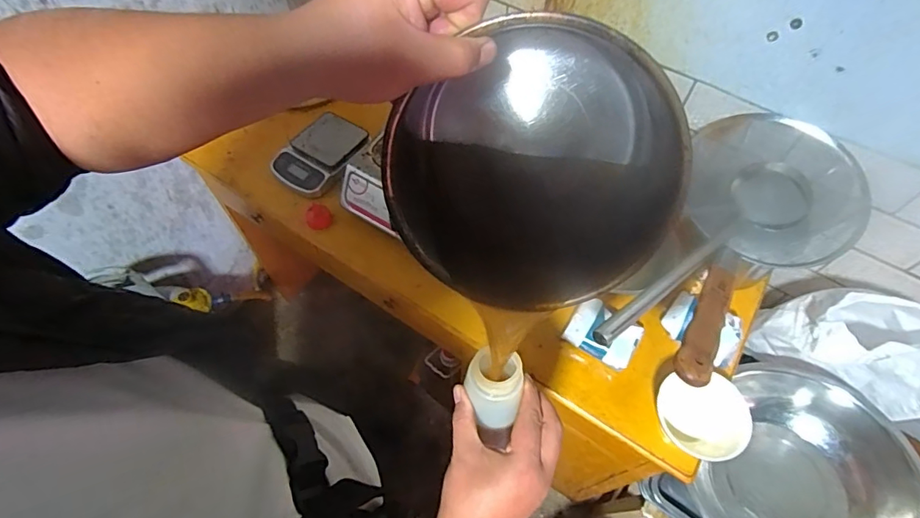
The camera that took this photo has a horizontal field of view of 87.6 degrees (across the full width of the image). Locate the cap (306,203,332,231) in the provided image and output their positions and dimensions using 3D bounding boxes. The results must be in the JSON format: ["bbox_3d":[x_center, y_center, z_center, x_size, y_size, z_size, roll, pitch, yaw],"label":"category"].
[{"bbox_3d":[-0.274,-0.082,0.930,0.046,0.014,0.049,0,59,0],"label":"cap"}]

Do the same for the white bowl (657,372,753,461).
[{"bbox_3d":[0.368,0.239,0.735,0.115,0.062,0.128,-10,60,-7],"label":"white bowl"}]

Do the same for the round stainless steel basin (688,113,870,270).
[{"bbox_3d":[0.538,-0.114,0.837,0.262,0.117,0.288,0,59,0],"label":"round stainless steel basin"}]

